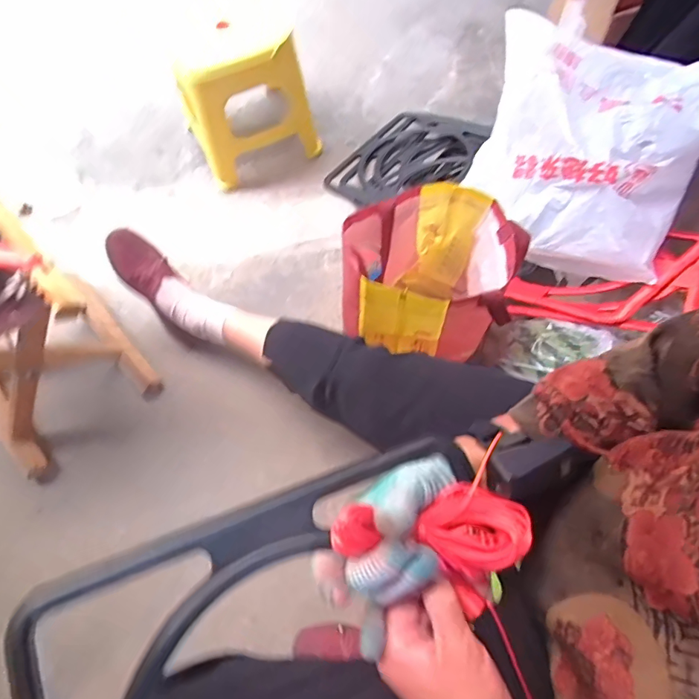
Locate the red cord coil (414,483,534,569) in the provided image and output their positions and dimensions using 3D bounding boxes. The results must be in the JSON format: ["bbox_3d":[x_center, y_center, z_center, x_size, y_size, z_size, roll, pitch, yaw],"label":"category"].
[{"bbox_3d":[0.089,0.125,0.327,0.069,0.020,0.056,25,68,12],"label":"red cord coil"}]

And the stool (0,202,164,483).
[{"bbox_3d":[-0.556,-0.020,0.756,0.269,0.311,0.318,-39,70,-15],"label":"stool"}]

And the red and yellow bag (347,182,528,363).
[{"bbox_3d":[0.121,-0.106,0.755,0.251,0.226,0.211,3,66,3],"label":"red and yellow bag"}]

